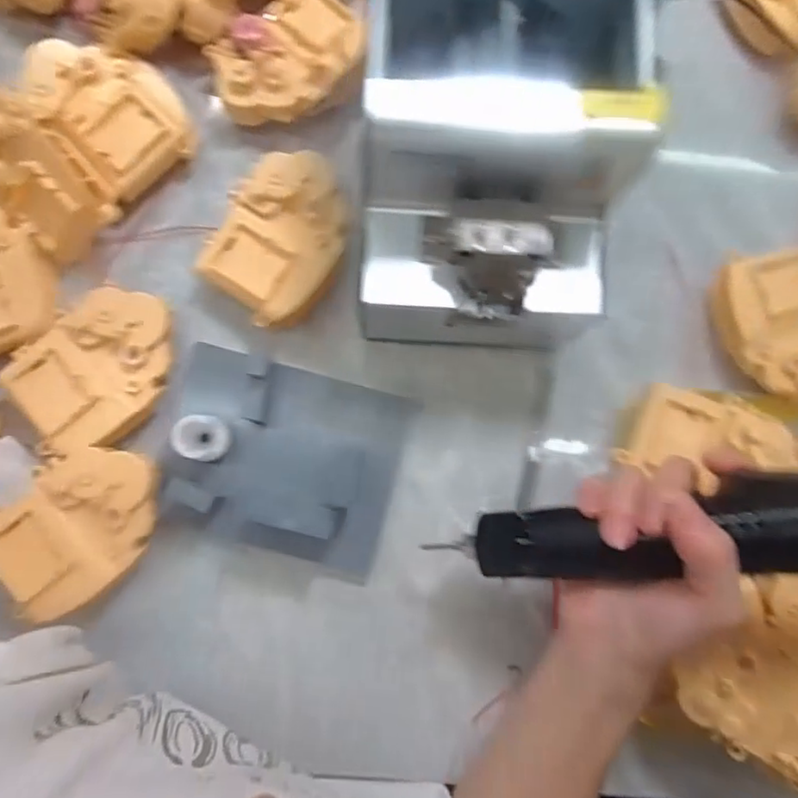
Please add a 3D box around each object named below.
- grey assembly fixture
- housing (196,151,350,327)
[{"bbox_3d":[-0.070,0.035,0.358,0.139,0.044,0.113,16,83,-1],"label":"grey assembly fixture"},{"bbox_3d":[-0.071,-0.096,0.377,0.073,0.030,0.100,23,83,-1],"label":"housing"}]

